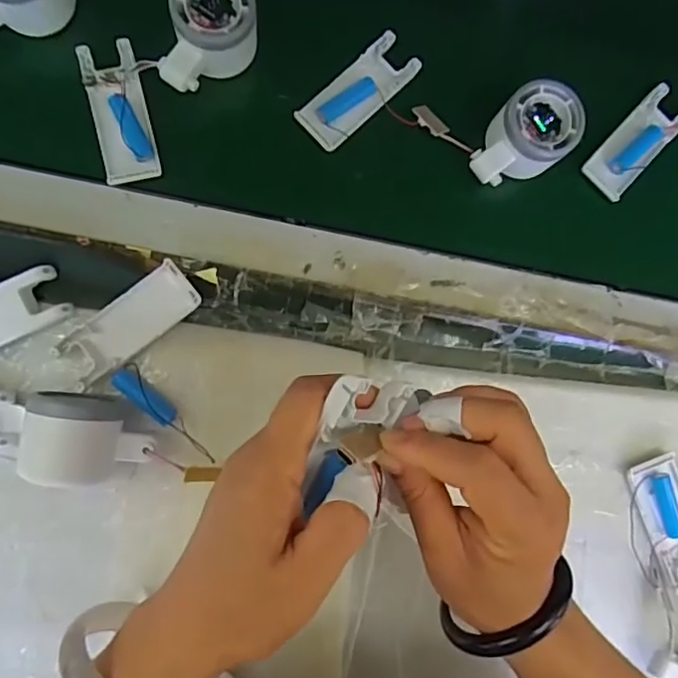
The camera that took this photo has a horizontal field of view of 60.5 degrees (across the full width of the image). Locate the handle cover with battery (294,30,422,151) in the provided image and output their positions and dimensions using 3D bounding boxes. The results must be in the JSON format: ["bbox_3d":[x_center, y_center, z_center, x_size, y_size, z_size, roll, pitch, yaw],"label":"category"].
[{"bbox_3d":[0.015,-0.192,0.452,0.104,0.012,0.041,-44,93,-8],"label":"handle cover with battery"}]

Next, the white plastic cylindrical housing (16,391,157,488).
[{"bbox_3d":[-0.165,0.069,0.384,0.083,0.048,0.061,8,85,-7],"label":"white plastic cylindrical housing"}]

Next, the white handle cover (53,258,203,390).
[{"bbox_3d":[-0.148,-0.010,0.409,0.103,0.020,0.039,-39,92,-9],"label":"white handle cover"}]

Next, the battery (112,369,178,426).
[{"bbox_3d":[-0.135,0.040,0.405,0.051,0.017,0.016,38,82,-4],"label":"battery"}]

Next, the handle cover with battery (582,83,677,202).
[{"bbox_3d":[0.247,-0.162,0.480,0.040,0.013,0.101,43,82,-3],"label":"handle cover with battery"}]

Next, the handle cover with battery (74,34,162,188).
[{"bbox_3d":[-0.161,-0.167,0.425,0.041,0.011,0.103,-13,88,-9],"label":"handle cover with battery"}]

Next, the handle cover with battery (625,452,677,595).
[{"bbox_3d":[0.262,0.143,0.454,0.045,0.014,0.102,-16,89,-9],"label":"handle cover with battery"}]

